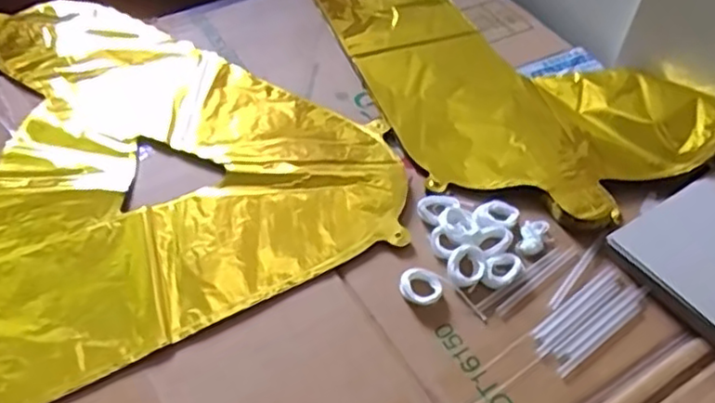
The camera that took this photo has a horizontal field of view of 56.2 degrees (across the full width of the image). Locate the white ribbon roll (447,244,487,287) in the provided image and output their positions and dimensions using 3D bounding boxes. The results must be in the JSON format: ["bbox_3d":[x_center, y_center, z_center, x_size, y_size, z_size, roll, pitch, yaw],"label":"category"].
[{"bbox_3d":[0.070,0.041,0.430,0.024,0.008,0.028,10,50,4],"label":"white ribbon roll"}]

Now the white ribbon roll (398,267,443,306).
[{"bbox_3d":[0.040,0.053,0.421,0.027,0.007,0.026,2,50,-2],"label":"white ribbon roll"}]

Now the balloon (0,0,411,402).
[{"bbox_3d":[-0.186,-0.044,0.487,0.359,0.015,0.361,-20,54,-19],"label":"balloon"}]

